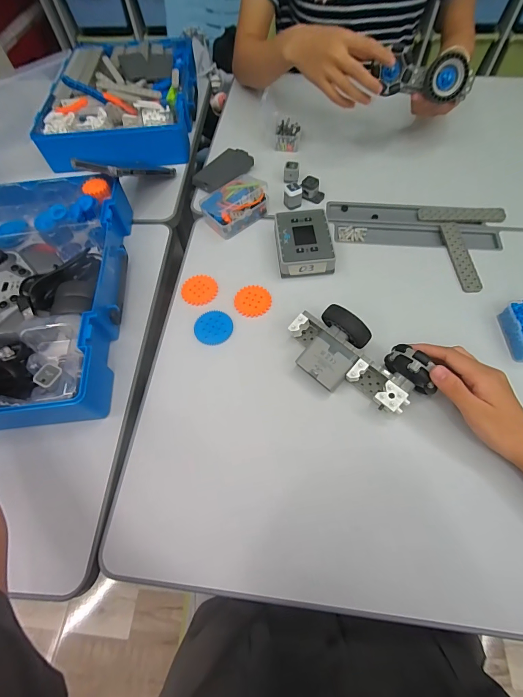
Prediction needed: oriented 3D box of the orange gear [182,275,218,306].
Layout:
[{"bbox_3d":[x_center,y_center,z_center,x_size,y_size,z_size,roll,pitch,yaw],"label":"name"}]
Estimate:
[{"bbox_3d":[-0.088,-0.084,0.464,0.049,0.004,0.050,-1,62,2],"label":"orange gear"}]

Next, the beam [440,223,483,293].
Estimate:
[{"bbox_3d":[0.284,-0.134,0.470,0.026,0.006,0.125,-3,62,1],"label":"beam"}]

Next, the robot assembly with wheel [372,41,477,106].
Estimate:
[{"bbox_3d":[0.254,-0.425,0.509,0.153,0.062,0.042,0,62,2],"label":"robot assembly with wheel"}]

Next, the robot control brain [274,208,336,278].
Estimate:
[{"bbox_3d":[0.059,-0.153,0.480,0.076,0.033,0.103,-6,62,-1],"label":"robot control brain"}]

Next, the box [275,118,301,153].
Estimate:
[{"bbox_3d":[0.049,-0.399,0.617,0.044,0.029,0.057,-1,62,2],"label":"box"}]

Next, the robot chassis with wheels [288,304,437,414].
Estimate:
[{"bbox_3d":[0.102,0.013,0.372,0.158,0.057,0.071,34,67,18],"label":"robot chassis with wheels"}]

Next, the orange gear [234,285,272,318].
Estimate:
[{"bbox_3d":[-0.012,-0.066,0.454,0.049,0.004,0.049,-1,62,2],"label":"orange gear"}]

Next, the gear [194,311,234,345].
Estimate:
[{"bbox_3d":[-0.064,-0.029,0.437,0.049,0.004,0.050,-1,62,2],"label":"gear"}]

